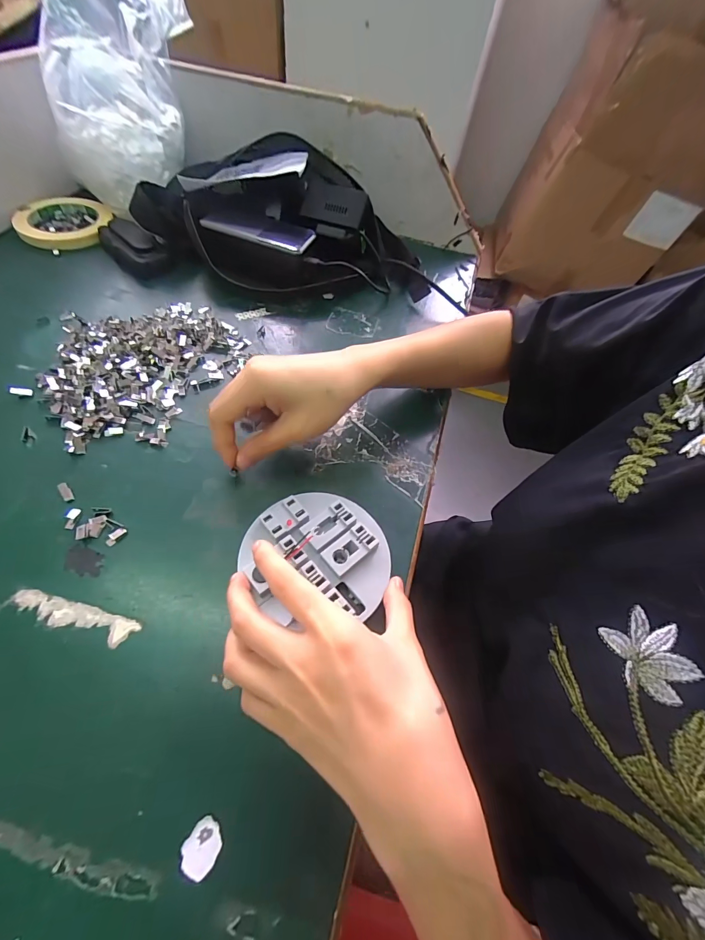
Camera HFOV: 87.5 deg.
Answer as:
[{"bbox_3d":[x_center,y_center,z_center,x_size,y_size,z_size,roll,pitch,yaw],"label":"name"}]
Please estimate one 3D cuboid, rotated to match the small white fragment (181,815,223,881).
[{"bbox_3d":[-0.075,0.187,0.183,0.017,0.004,0.021,24,51,17],"label":"small white fragment"}]

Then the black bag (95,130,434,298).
[{"bbox_3d":[-0.108,-0.298,0.449,0.376,0.120,0.182,-2,49,-5],"label":"black bag"}]

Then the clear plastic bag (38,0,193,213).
[{"bbox_3d":[-0.262,-0.454,0.410,0.159,0.231,0.120,-15,51,-16],"label":"clear plastic bag"}]

